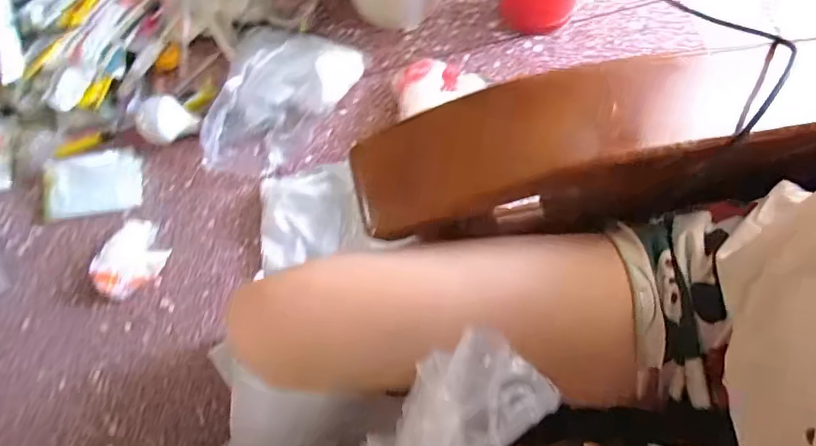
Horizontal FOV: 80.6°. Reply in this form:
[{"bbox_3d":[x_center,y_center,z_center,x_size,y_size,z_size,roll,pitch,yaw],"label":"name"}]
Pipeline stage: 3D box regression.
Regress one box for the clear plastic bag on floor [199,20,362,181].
[{"bbox_3d":[-0.246,-0.248,0.948,0.263,0.090,0.307,10,73,6],"label":"clear plastic bag on floor"}]

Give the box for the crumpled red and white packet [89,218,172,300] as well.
[{"bbox_3d":[-0.508,0.066,0.887,0.104,0.051,0.147,17,74,8],"label":"crumpled red and white packet"}]

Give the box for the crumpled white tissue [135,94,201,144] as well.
[{"bbox_3d":[-0.496,-0.206,0.984,0.094,0.068,0.100,41,79,12],"label":"crumpled white tissue"}]

